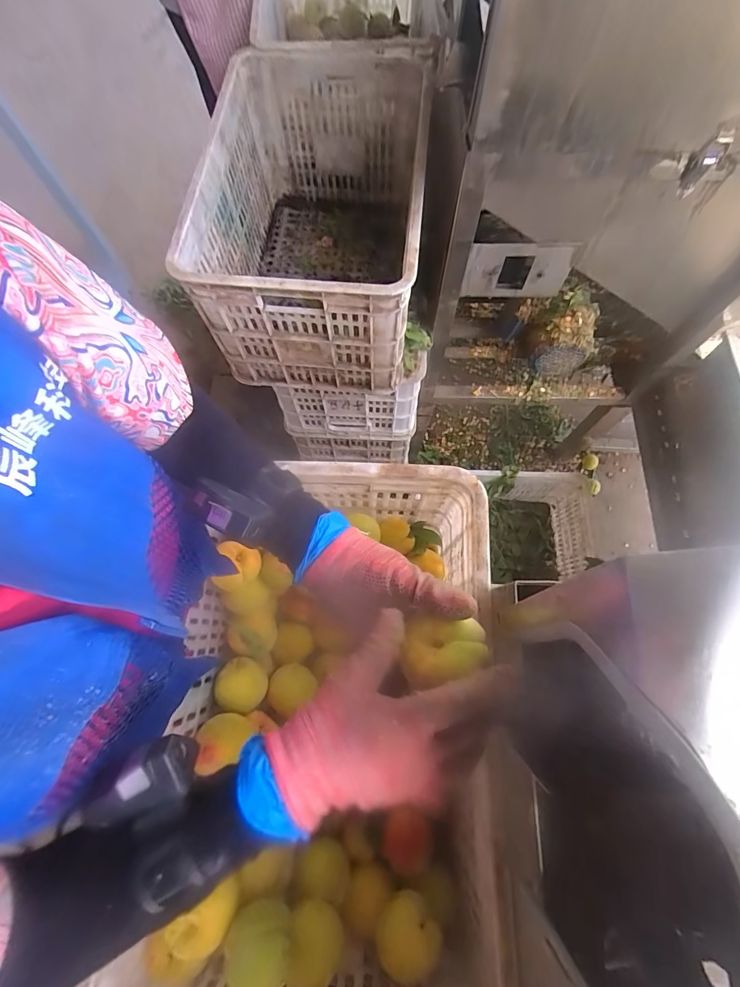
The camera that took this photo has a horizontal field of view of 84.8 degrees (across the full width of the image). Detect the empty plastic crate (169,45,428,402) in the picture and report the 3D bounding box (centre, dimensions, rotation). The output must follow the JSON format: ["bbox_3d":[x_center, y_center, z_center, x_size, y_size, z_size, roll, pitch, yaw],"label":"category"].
[{"bbox_3d":[-0.083,-0.498,0.755,0.342,0.270,0.528,6,74,3],"label":"empty plastic crate"}]

